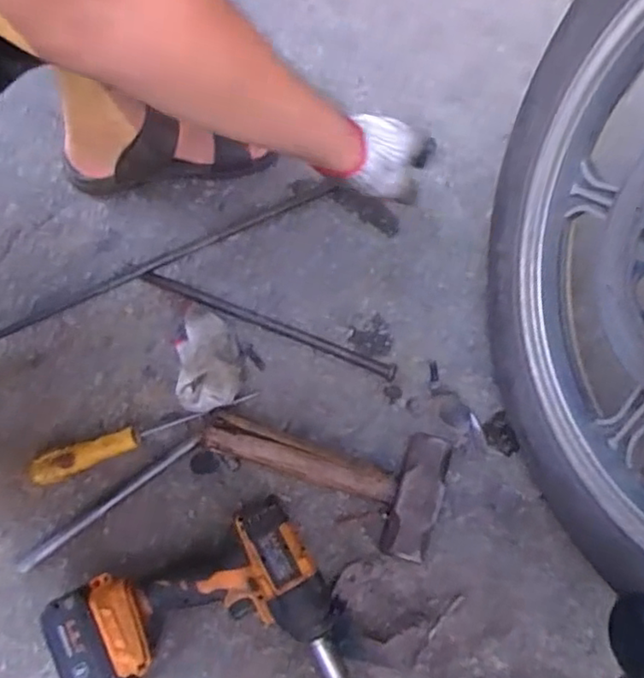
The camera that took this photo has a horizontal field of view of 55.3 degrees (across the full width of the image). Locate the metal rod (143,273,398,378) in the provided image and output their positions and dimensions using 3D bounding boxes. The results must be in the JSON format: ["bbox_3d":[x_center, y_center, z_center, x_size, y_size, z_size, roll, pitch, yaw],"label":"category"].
[{"bbox_3d":[-0.062,-0.017,0.708,0.308,0.009,0.015,21,70,4],"label":"metal rod"}]

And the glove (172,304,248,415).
[{"bbox_3d":[-0.126,0.020,0.671,0.072,0.053,0.122,-15,72,-5],"label":"glove"}]

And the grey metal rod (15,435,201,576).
[{"bbox_3d":[-0.221,0.171,0.642,0.215,0.011,0.014,-34,76,-15],"label":"grey metal rod"}]

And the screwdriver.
[{"bbox_3d":[-0.187,0.099,0.653,0.236,0.034,0.031,-20,73,-11],"label":"screwdriver"}]

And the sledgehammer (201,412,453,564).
[{"bbox_3d":[-0.001,0.133,0.629,0.245,0.052,0.121,15,72,5],"label":"sledgehammer"}]

